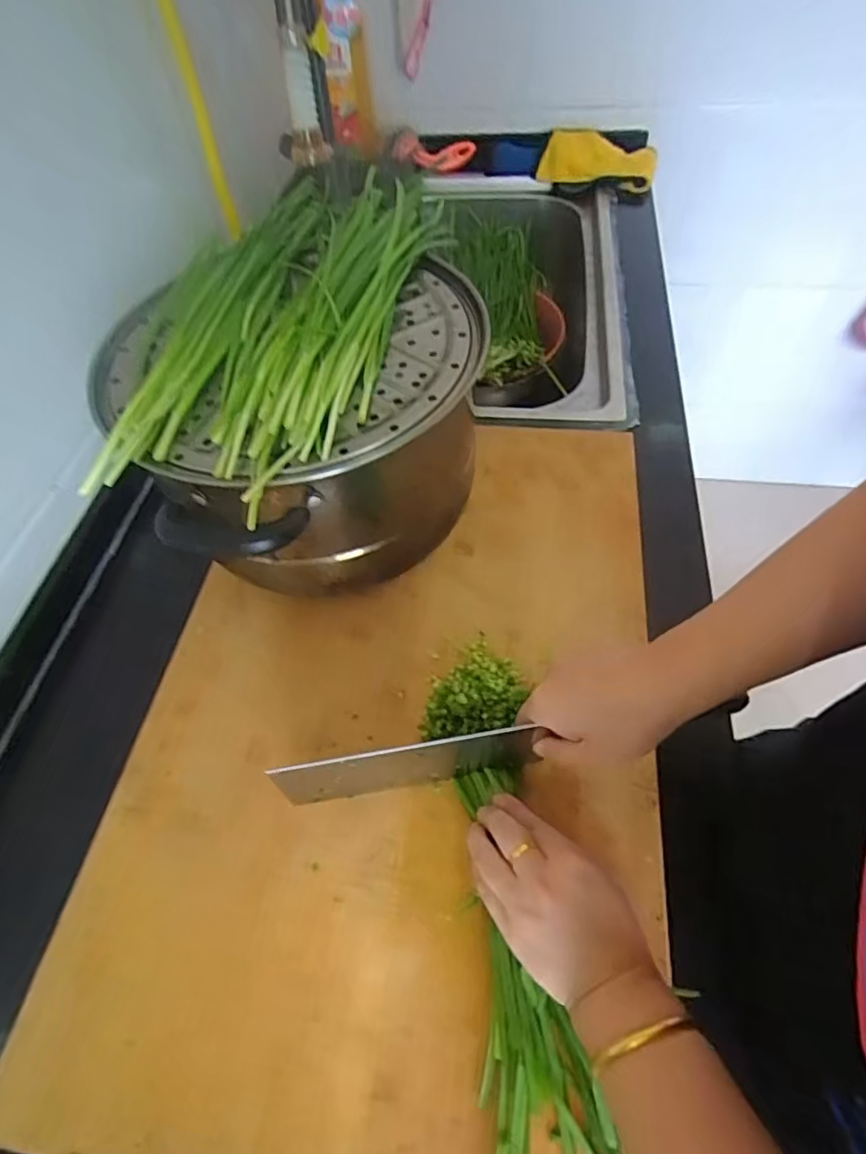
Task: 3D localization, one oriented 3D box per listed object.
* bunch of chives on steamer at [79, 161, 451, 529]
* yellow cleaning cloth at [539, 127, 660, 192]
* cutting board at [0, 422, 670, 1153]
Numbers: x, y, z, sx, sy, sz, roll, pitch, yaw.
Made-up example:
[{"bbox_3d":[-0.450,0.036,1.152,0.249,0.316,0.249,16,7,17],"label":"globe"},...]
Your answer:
[{"bbox_3d":[-0.117,-0.216,0.443,0.200,0.036,0.404,9,57,10],"label":"bunch of chives on steamer"},{"bbox_3d":[0.274,-0.686,0.954,0.188,0.042,0.111,18,59,15],"label":"yellow cleaning cloth"},{"bbox_3d":[-0.028,0.086,0.454,0.381,0.021,0.578,6,58,6],"label":"cutting board"}]

